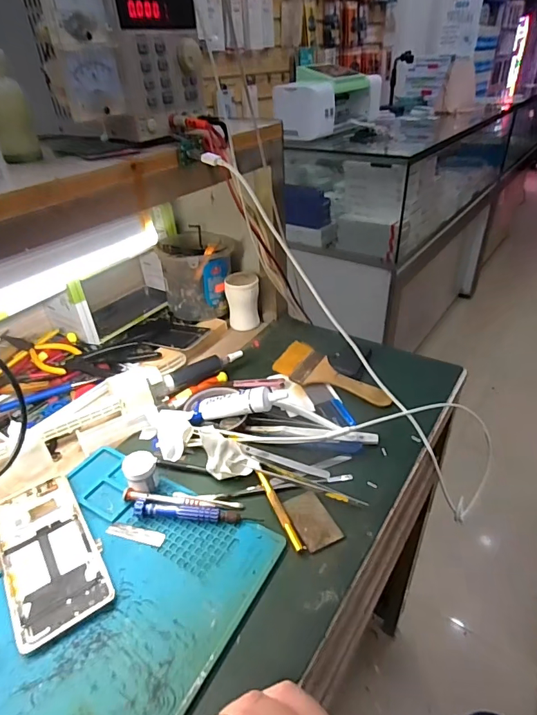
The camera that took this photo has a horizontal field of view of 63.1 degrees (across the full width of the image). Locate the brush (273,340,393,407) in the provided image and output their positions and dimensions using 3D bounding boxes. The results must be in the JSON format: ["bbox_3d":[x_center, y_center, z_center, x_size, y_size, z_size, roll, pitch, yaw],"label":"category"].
[{"bbox_3d":[0.083,0.032,0.592,0.161,0.010,0.060,32,63,29],"label":"brush"}]

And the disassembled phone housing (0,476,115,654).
[{"bbox_3d":[-0.202,0.177,0.403,0.076,0.009,0.160,-24,41,-25],"label":"disassembled phone housing"}]

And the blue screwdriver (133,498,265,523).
[{"bbox_3d":[-0.069,0.150,0.426,0.120,0.016,0.015,-1,37,5],"label":"blue screwdriver"}]

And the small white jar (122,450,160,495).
[{"bbox_3d":[-0.130,0.118,0.450,0.032,0.031,0.031,-3,36,2],"label":"small white jar"}]

